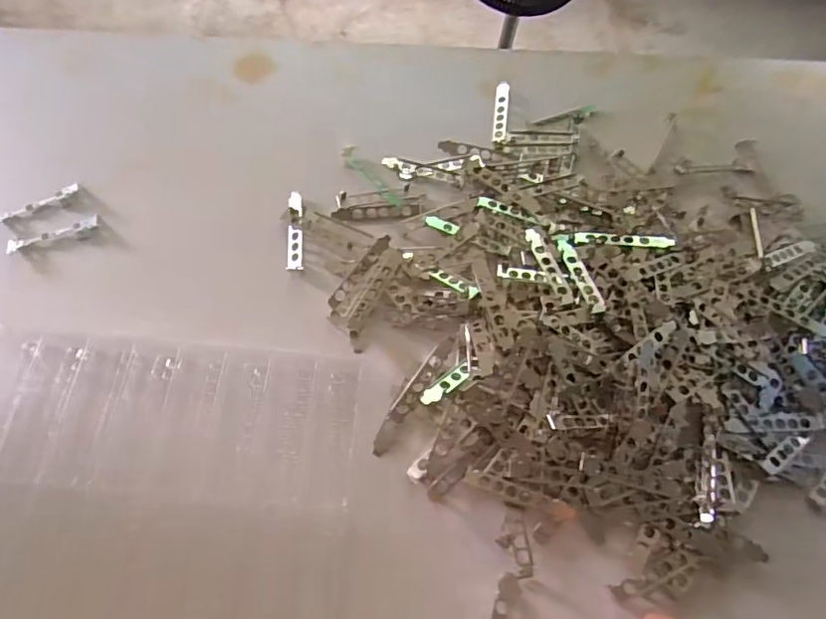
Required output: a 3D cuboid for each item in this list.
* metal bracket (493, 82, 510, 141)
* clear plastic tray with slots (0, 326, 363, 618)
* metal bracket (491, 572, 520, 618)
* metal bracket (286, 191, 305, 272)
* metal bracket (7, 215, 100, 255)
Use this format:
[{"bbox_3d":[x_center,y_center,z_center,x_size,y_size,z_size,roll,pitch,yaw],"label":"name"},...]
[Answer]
[{"bbox_3d":[0.130,-0.292,0.829,0.019,0.011,0.112,8,67,0],"label":"metal bracket"},{"bbox_3d":[-0.275,0.194,0.577,0.421,0.035,0.336,5,68,0],"label":"clear plastic tray with slots"},{"bbox_3d":[0.085,0.332,0.570,0.021,0.004,0.120,18,64,6],"label":"metal bracket"},{"bbox_3d":[-0.155,-0.105,0.736,0.019,0.010,0.113,-1,67,-4],"label":"metal bracket"},{"bbox_3d":[-0.455,-0.094,0.712,0.110,0.014,0.020,-20,70,-10],"label":"metal bracket"}]

